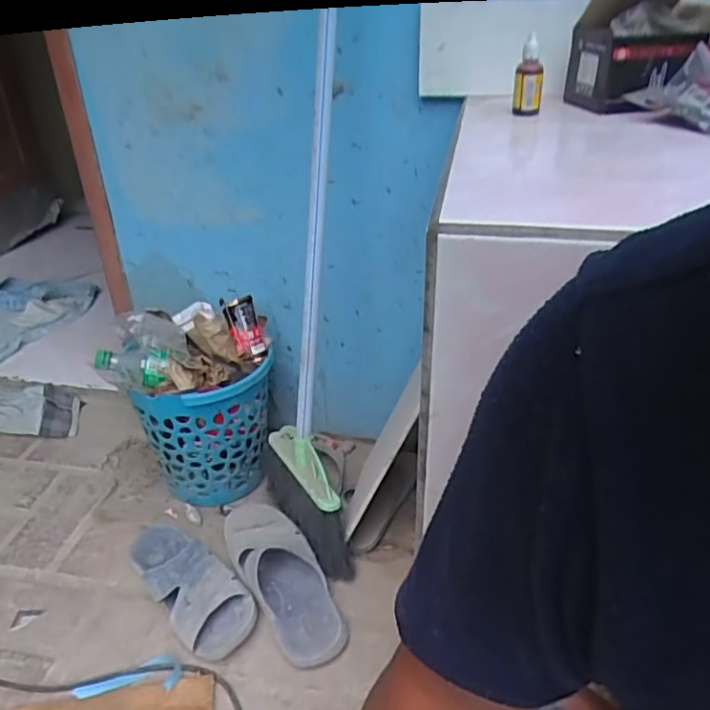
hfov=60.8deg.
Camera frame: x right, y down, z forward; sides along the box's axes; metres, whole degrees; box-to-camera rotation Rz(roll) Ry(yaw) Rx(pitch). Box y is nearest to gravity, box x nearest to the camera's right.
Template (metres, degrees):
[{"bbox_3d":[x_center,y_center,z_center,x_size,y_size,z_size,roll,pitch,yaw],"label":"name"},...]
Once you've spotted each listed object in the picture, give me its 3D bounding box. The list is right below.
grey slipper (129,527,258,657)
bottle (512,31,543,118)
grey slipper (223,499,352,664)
[{"bbox_3d":[-0.241,0.319,0.861,0.106,0.076,0.266,-26,39,-35],"label":"grey slipper"},{"bbox_3d":[0.202,-0.322,0.702,0.031,0.080,0.029,7,32,14],"label":"bottle"},{"bbox_3d":[-0.103,0.308,0.842,0.101,0.074,0.254,-17,34,-24],"label":"grey slipper"}]

